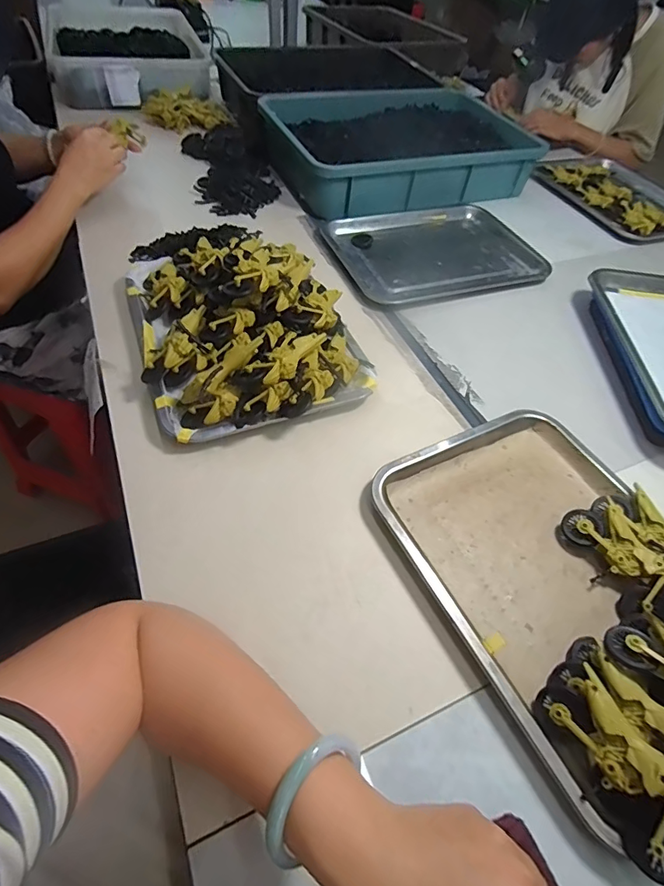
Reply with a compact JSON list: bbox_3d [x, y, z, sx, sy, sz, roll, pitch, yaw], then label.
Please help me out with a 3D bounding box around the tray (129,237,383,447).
[{"bbox_3d":[-0.113,-0.168,0.566,0.263,0.091,0.334,-16,57,-17],"label":"tray"}]

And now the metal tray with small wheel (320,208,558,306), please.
[{"bbox_3d":[0.184,-0.339,0.782,0.352,0.016,0.255,-15,56,-16],"label":"metal tray with small wheel"}]

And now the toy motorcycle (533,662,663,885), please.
[{"bbox_3d":[0.201,0.223,0.312,0.028,0.063,0.118,23,21,-41],"label":"toy motorcycle"}]

